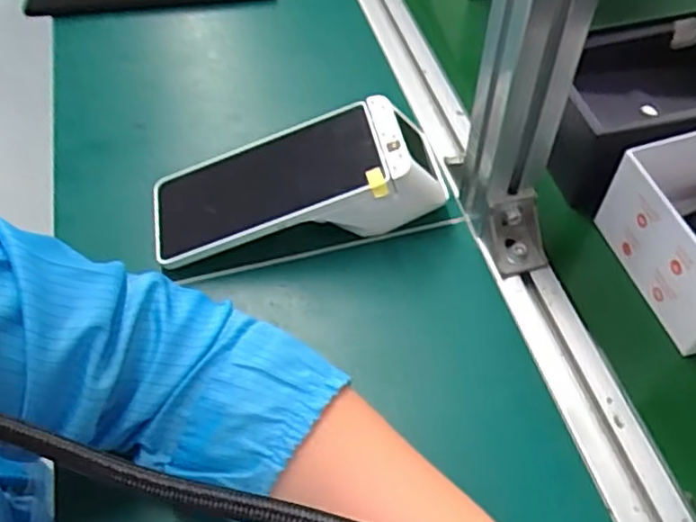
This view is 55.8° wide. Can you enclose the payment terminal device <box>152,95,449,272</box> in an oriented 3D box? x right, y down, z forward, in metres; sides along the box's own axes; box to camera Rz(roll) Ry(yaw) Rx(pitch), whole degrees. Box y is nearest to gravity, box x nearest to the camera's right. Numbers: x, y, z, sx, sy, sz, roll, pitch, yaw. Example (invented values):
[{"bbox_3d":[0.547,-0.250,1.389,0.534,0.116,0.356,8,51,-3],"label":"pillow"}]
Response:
[{"bbox_3d":[-0.037,-0.061,0.464,0.205,0.057,0.086,-11,54,-6],"label":"payment terminal device"}]

